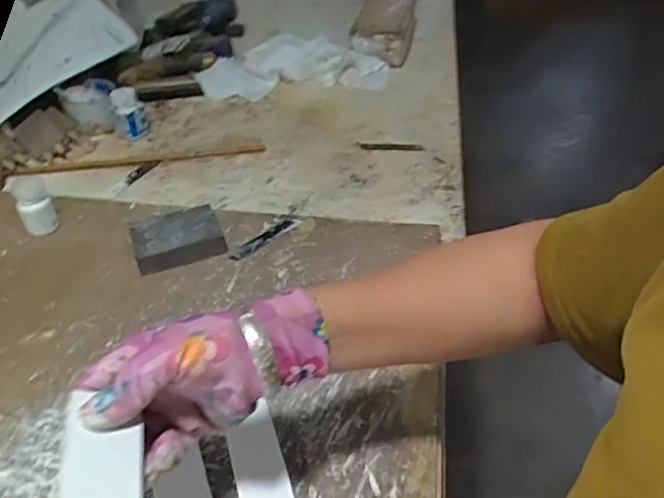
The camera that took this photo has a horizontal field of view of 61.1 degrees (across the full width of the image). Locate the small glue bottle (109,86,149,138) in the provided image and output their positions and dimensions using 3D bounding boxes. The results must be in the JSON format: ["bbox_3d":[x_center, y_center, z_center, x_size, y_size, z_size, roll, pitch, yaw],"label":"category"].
[{"bbox_3d":[-0.317,-0.211,0.877,0.044,0.073,0.035,-24,47,-24],"label":"small glue bottle"}]

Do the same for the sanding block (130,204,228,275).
[{"bbox_3d":[-0.177,-0.012,0.649,0.097,0.033,0.062,-17,44,-18],"label":"sanding block"}]

